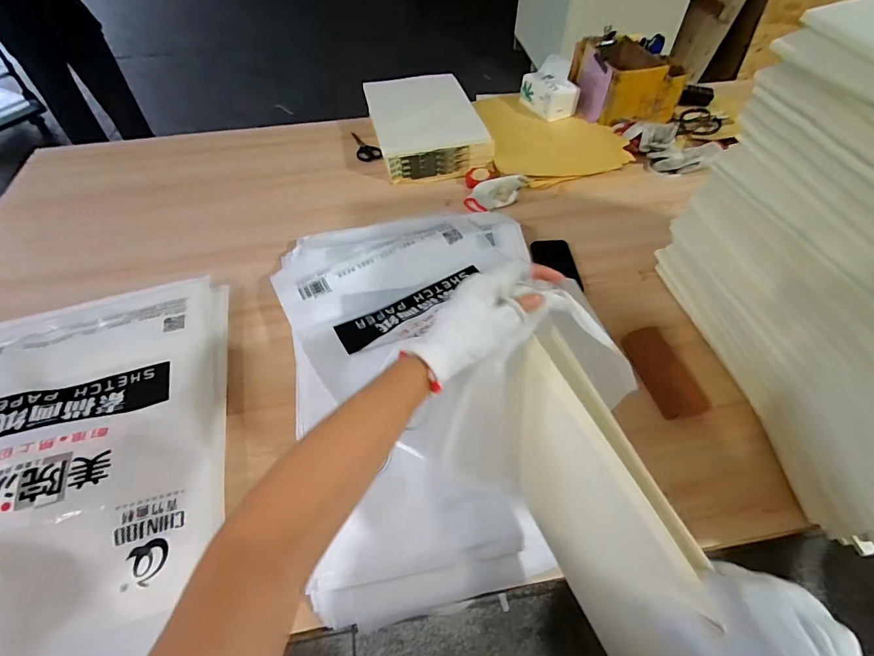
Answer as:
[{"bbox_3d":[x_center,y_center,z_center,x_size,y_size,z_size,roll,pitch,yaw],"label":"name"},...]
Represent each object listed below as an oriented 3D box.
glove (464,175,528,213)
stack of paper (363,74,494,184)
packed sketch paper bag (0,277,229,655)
[{"bbox_3d":[0.141,-0.319,0.981,0.165,0.035,0.075,-29,58,-19],"label":"glove"},{"bbox_3d":[-0.035,-0.544,1.107,0.260,0.072,0.379,-13,54,-9],"label":"stack of paper"},{"bbox_3d":[-0.515,0.185,0.578,0.421,0.064,0.613,-16,55,-11],"label":"packed sketch paper bag"}]

